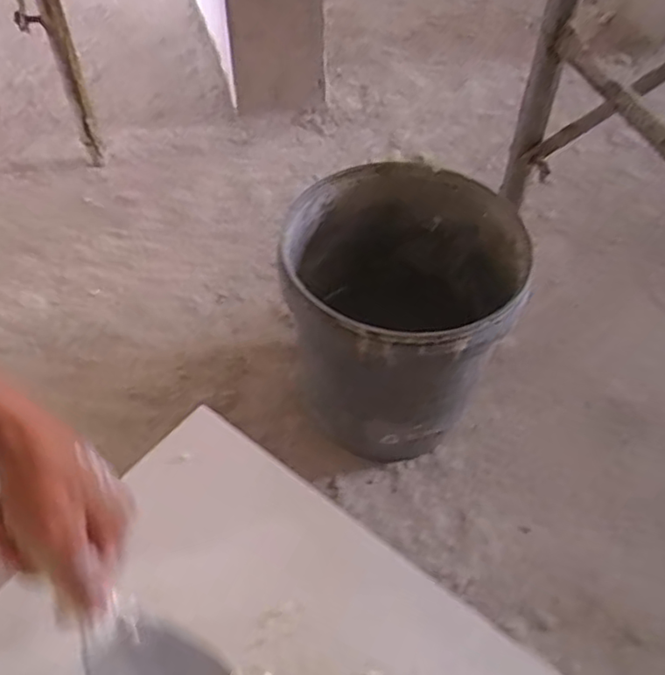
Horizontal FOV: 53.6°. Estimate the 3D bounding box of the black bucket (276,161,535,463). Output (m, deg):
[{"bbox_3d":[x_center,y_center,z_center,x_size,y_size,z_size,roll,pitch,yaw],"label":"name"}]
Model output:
[{"bbox_3d":[0.086,-0.010,0.947,0.297,0.343,0.324,0,51,0],"label":"black bucket"}]

